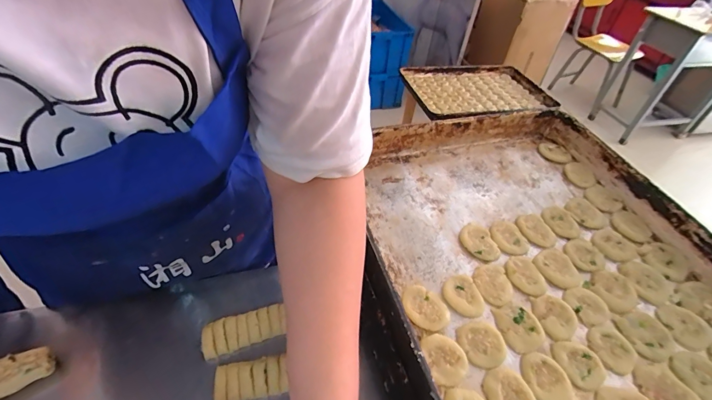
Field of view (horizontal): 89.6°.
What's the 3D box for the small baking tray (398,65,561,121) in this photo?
[{"bbox_3d":[0.540,-0.496,1.619,0.633,0.056,0.465,-6,46,-13],"label":"small baking tray"}]

